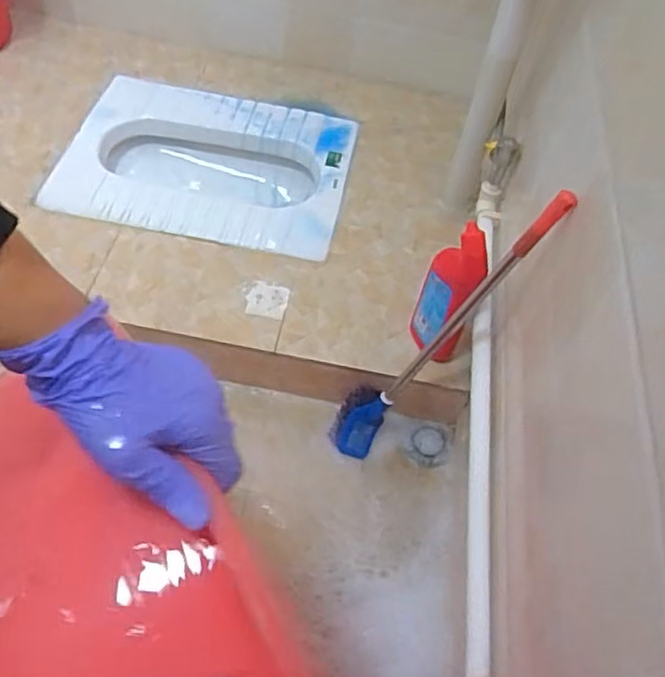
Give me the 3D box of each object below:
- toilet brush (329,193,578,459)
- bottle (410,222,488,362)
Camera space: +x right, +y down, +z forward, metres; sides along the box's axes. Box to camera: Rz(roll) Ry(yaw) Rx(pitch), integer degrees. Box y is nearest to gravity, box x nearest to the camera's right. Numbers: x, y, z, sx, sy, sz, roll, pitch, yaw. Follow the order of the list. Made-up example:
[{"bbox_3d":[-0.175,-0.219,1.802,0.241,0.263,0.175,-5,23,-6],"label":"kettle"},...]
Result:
[{"bbox_3d":[0.133,0.005,0.833,0.058,0.510,0.083,-4,56,-35],"label":"toilet brush"},{"bbox_3d":[0.161,-0.060,0.890,0.058,0.216,0.088,-6,56,-12],"label":"bottle"}]

